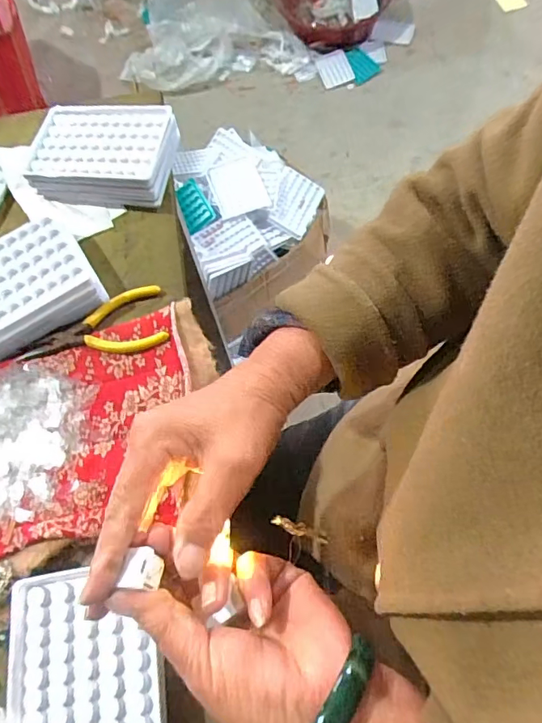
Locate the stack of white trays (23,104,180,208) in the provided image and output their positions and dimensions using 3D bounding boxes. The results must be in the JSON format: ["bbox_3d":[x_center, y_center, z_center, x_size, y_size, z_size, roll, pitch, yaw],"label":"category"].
[{"bbox_3d":[-0.161,-0.201,0.475,0.142,0.040,0.098,4,67,4],"label":"stack of white trays"}]

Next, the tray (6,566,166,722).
[{"bbox_3d":[-0.117,0.201,0.309,0.097,0.016,0.129,-9,67,-1],"label":"tray"}]

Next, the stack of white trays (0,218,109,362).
[{"bbox_3d":[-0.216,-0.060,0.417,0.124,0.028,0.094,-32,69,-11],"label":"stack of white trays"}]

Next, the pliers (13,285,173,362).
[{"bbox_3d":[-0.149,-0.032,0.411,0.118,0.014,0.065,-9,67,-2],"label":"pliers"}]

